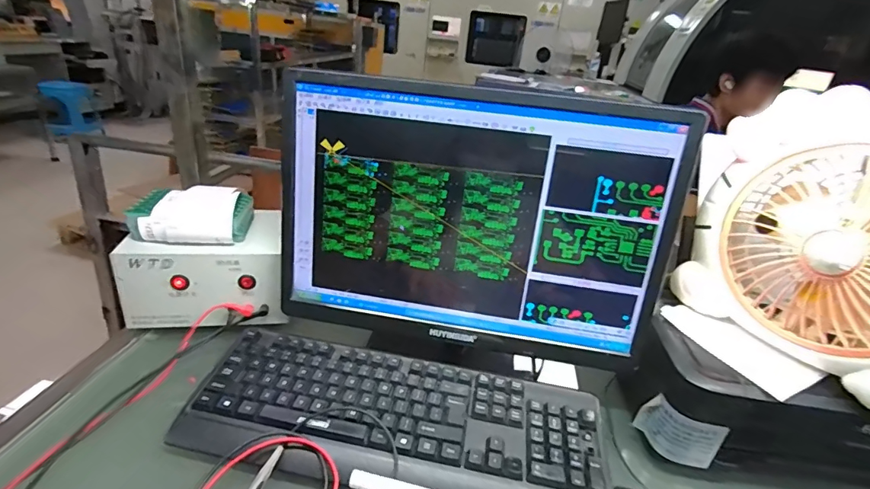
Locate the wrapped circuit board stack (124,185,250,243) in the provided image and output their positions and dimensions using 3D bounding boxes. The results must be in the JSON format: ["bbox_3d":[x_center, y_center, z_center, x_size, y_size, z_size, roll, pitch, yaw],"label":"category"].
[{"bbox_3d":[-0.320,-0.043,0.583,0.136,0.049,0.102,-1,27,-14],"label":"wrapped circuit board stack"}]

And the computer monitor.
[{"bbox_3d":[0.035,-0.016,0.504,0.423,0.294,0.057,10,26,7],"label":"computer monitor"}]

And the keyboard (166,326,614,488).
[{"bbox_3d":[-0.036,0.185,0.471,0.427,0.034,0.154,10,26,6],"label":"keyboard"}]

